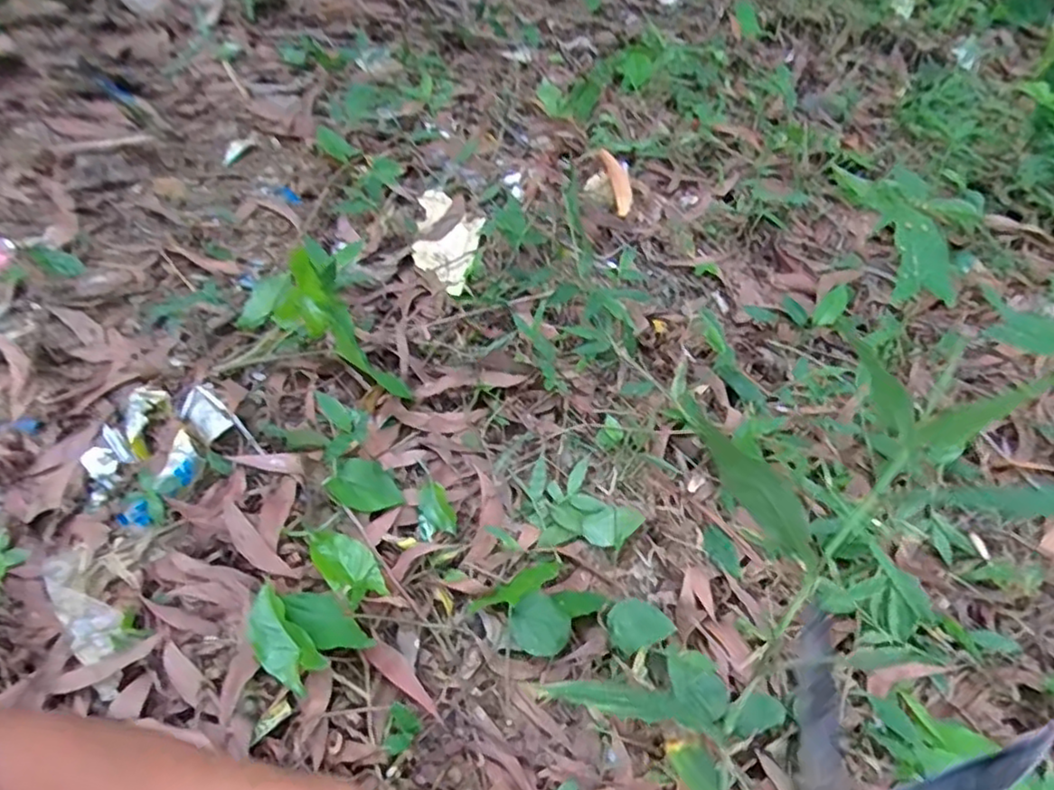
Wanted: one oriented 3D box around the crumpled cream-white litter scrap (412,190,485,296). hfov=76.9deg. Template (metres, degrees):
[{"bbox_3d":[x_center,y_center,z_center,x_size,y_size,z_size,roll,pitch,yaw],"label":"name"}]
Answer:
[{"bbox_3d":[-0.119,-0.236,0.989,0.096,0.009,0.210,0,60,0],"label":"crumpled cream-white litter scrap"}]

